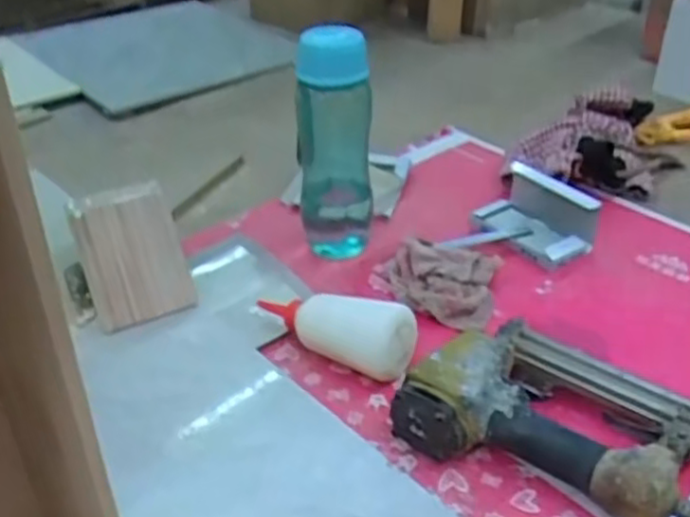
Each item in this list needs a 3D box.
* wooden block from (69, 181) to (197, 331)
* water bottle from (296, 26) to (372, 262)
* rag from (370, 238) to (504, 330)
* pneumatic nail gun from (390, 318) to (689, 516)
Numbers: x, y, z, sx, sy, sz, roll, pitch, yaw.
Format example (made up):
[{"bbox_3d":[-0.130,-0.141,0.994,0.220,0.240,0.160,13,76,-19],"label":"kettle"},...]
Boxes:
[{"bbox_3d":[-0.193,-0.004,0.677,0.086,0.121,0.024,-17,6,-22],"label":"wooden block"},{"bbox_3d":[-0.010,-0.119,0.766,0.078,0.239,0.071,-1,34,-2],"label":"water bottle"},{"bbox_3d":[0.089,0.016,0.748,0.124,0.030,0.116,9,35,13],"label":"rag"},{"bbox_3d":[0.178,0.116,0.558,0.246,0.059,0.153,17,37,23],"label":"pneumatic nail gun"}]

